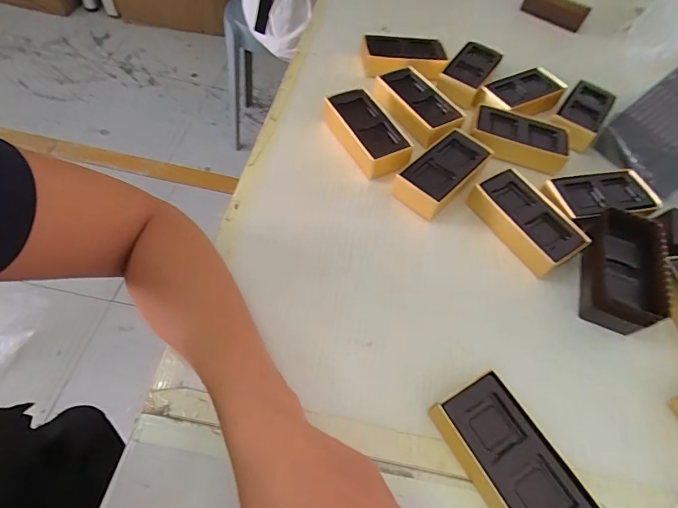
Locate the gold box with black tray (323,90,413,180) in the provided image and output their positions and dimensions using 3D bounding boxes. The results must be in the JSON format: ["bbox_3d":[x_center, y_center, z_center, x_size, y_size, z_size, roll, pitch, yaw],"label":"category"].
[{"bbox_3d":[0.032,-0.143,0.456,0.059,0.028,0.119,-20,62,-19],"label":"gold box with black tray"}]

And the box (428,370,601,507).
[{"bbox_3d":[0.122,0.151,0.290,0.060,0.032,0.113,-25,64,-21],"label":"box"}]

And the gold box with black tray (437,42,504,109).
[{"bbox_3d":[0.178,-0.250,0.539,0.054,0.028,0.111,30,58,12],"label":"gold box with black tray"}]

